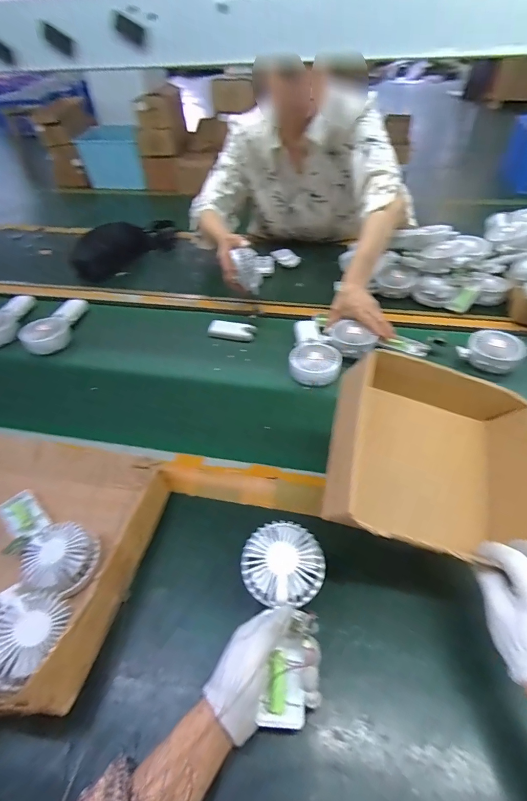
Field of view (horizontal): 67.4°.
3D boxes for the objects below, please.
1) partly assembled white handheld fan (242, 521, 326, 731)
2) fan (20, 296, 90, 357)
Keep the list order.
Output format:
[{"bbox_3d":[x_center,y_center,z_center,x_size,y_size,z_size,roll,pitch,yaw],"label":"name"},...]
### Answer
[{"bbox_3d":[0.023,0.221,0.407,0.084,0.031,0.181,-3,66,3],"label":"partly assembled white handheld fan"},{"bbox_3d":[-0.449,-0.166,0.860,0.076,0.057,0.184,0,47,3],"label":"fan"}]

